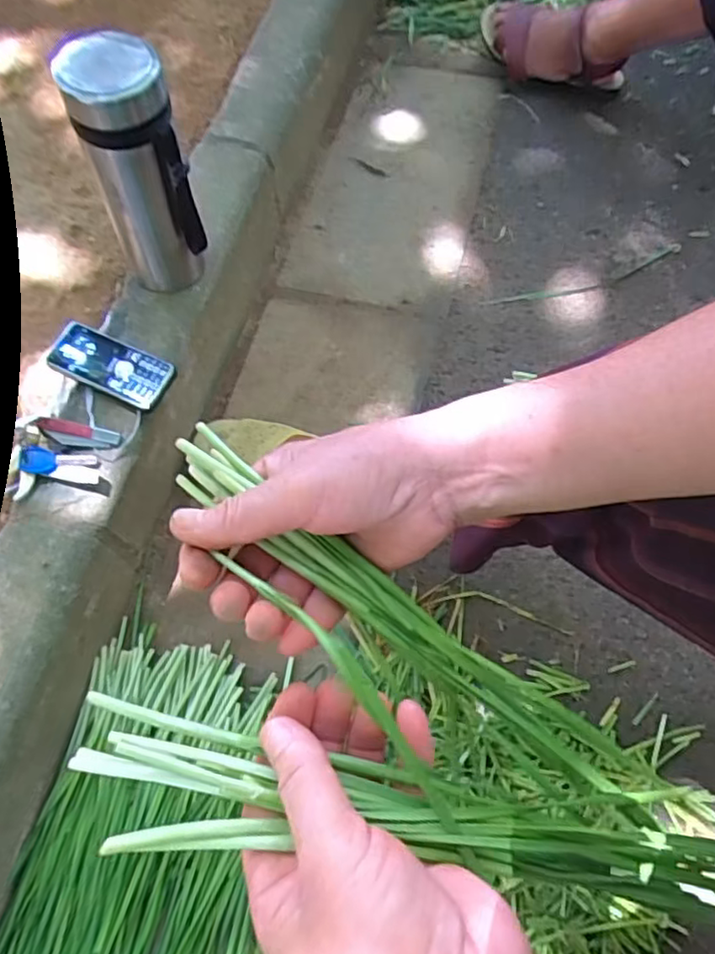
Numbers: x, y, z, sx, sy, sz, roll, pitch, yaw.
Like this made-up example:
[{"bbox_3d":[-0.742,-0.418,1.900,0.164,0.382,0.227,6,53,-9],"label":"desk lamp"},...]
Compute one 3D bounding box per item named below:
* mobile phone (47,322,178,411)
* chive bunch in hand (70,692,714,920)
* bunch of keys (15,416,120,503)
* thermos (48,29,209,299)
[{"bbox_3d":[-0.248,-0.113,0.649,0.125,0.014,0.055,24,79,7],"label":"mobile phone"},{"bbox_3d":[0.047,0.149,0.267,0.322,0.036,0.046,15,67,-7],"label":"chive bunch in hand"},{"bbox_3d":[-0.277,-0.019,0.616,0.081,0.023,0.071,3,67,3],"label":"bunch of keys"},{"bbox_3d":[-0.195,-0.272,0.604,0.091,0.226,0.084,-23,68,-8],"label":"thermos"}]

